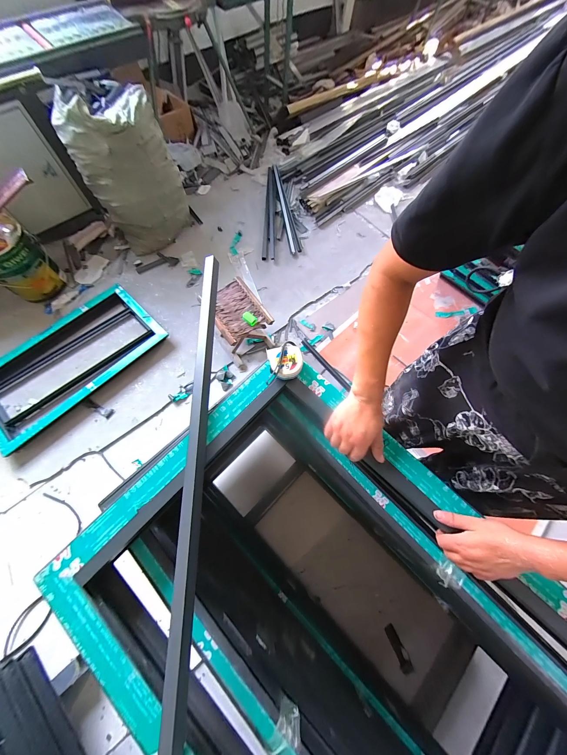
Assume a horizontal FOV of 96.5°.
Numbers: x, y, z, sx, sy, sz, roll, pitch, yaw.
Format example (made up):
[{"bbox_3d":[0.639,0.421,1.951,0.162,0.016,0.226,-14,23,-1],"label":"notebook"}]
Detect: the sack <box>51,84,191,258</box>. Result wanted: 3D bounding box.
[{"bbox_3d":[-0.807,-1.077,1.433,0.467,0.668,0.368,-22,72,-10],"label":"sack"}]

